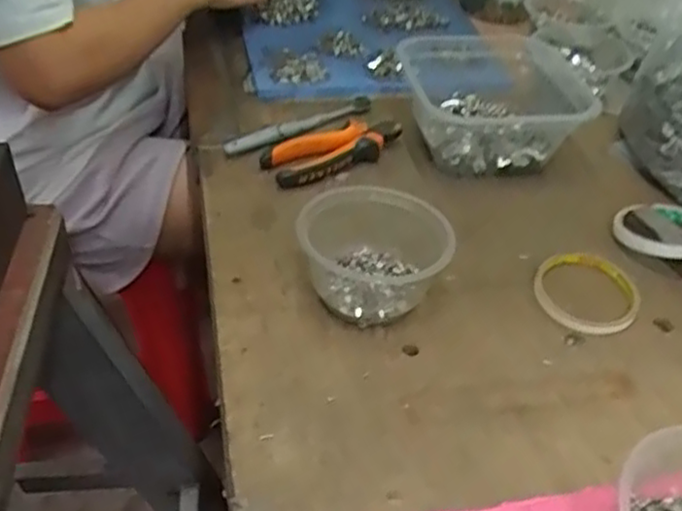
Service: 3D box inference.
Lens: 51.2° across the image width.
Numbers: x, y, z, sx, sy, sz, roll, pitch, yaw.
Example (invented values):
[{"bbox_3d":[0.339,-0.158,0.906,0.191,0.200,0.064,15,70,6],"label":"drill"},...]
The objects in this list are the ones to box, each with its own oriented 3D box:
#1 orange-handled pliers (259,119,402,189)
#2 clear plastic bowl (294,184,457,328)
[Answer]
[{"bbox_3d":[-0.005,-0.110,0.701,0.148,0.016,0.068,-18,46,-25],"label":"orange-handled pliers"},{"bbox_3d":[0.026,0.000,0.544,0.116,0.073,0.091,-1,41,-7],"label":"clear plastic bowl"}]

